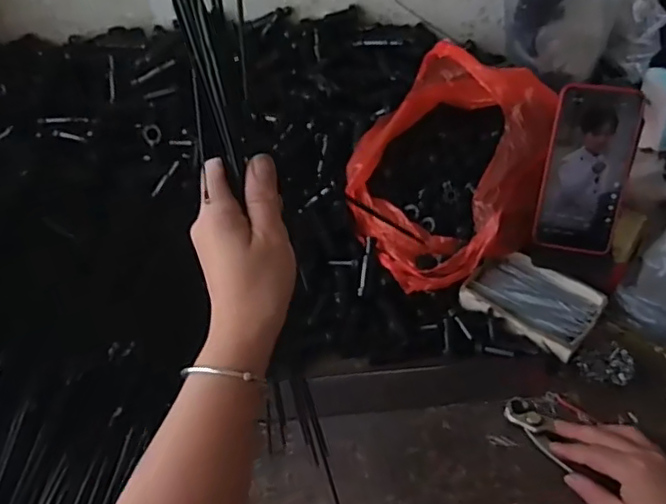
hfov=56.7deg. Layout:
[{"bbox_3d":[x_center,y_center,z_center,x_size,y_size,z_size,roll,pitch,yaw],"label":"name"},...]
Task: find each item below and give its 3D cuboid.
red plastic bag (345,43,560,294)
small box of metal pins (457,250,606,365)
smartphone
[{"bbox_3d":[0.127,-0.103,0.677,0.198,0.146,0.256,12,49,14],"label":"red plastic bag"},{"bbox_3d":[0.204,0.049,0.634,0.122,0.020,0.085,28,55,26],"label":"small box of metal pins"},{"bbox_3d":[0.252,-0.080,0.614,0.077,0.162,0.010,8,18,11],"label":"smartphone"}]

